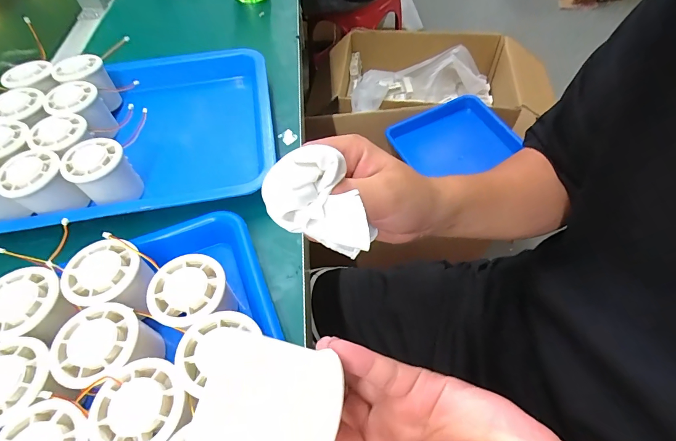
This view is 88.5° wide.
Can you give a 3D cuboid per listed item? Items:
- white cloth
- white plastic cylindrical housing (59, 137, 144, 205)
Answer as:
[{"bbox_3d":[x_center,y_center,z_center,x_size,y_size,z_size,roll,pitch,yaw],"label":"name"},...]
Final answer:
[{"bbox_3d":[-0.013,-0.007,0.207,0.049,0.046,0.054,-25,58,-13],"label":"white cloth"},{"bbox_3d":[-0.237,-0.047,0.352,0.053,0.044,0.058,-34,61,-18],"label":"white plastic cylindrical housing"}]

